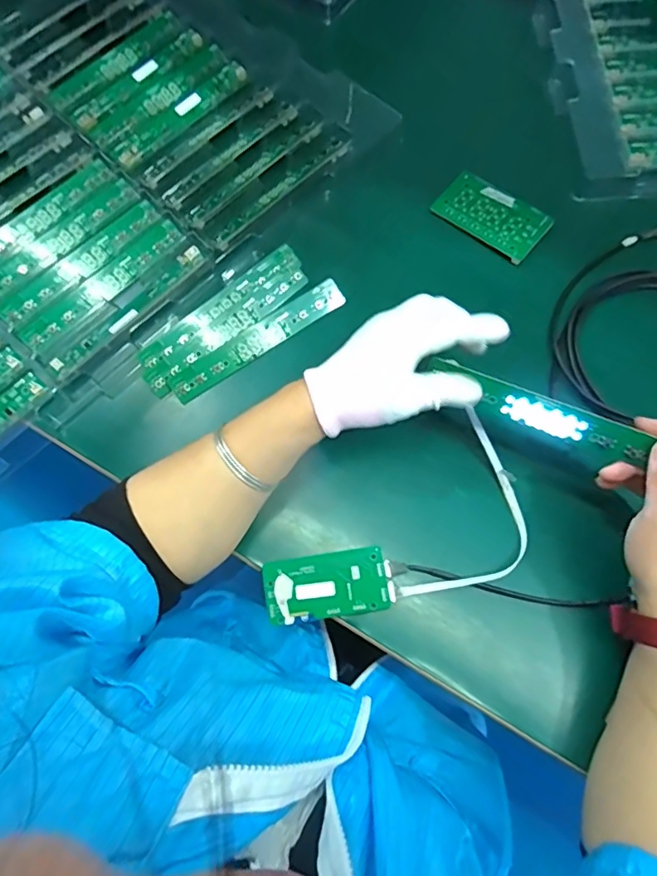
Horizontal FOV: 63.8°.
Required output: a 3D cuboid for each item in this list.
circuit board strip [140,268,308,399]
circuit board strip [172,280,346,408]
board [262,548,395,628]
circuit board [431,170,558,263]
[{"bbox_3d":[-0.092,-0.101,0.490,0.177,0.009,0.027,-38,76,-10],"label":"circuit board strip"},{"bbox_3d":[-0.064,-0.092,0.487,0.179,0.010,0.030,-35,76,-9],"label":"circuit board strip"},{"bbox_3d":[0.000,0.116,0.414,0.100,0.006,0.048,-8,73,-1],"label":"board"},{"bbox_3d":[0.161,-0.221,0.521,0.105,0.009,0.059,39,78,12],"label":"circuit board"}]

